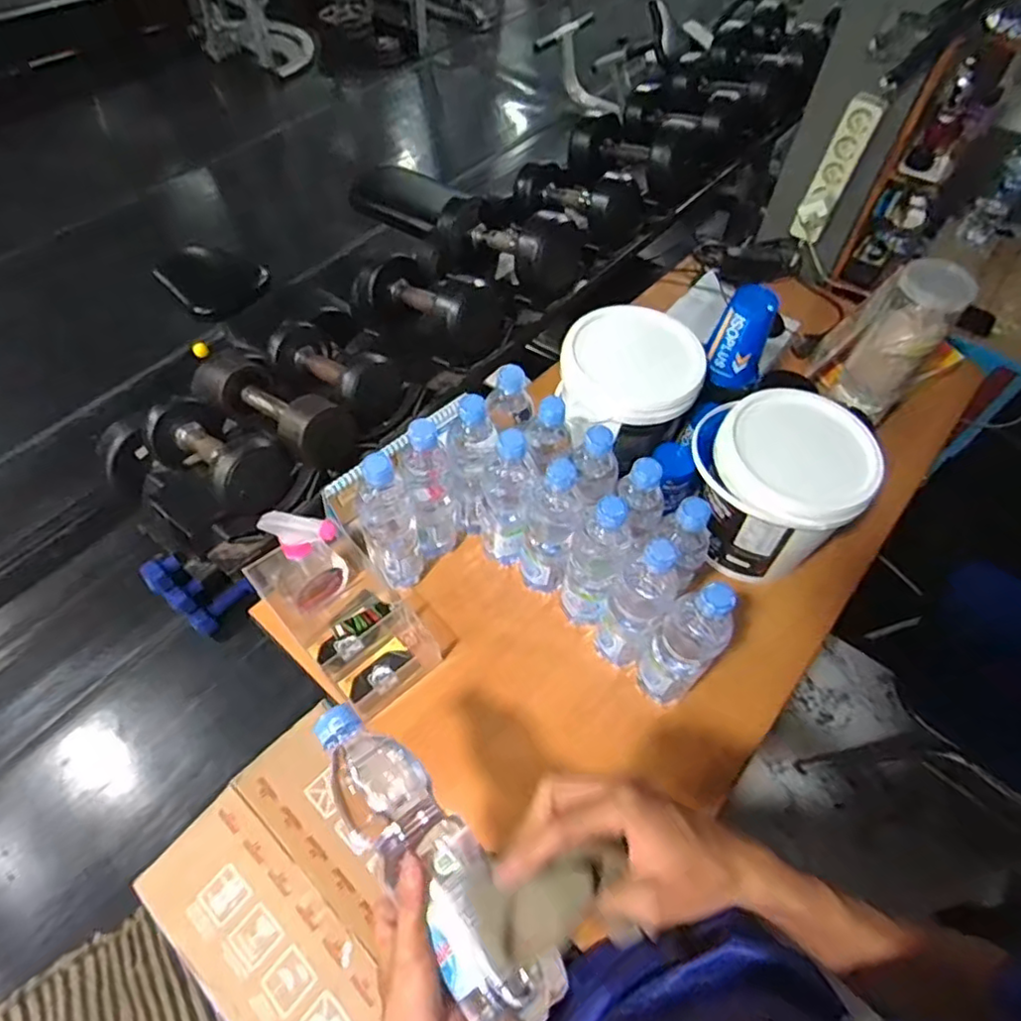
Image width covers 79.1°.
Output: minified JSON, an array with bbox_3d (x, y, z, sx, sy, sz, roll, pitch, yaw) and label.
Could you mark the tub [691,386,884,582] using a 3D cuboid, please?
[{"bbox_3d":[0.348,-0.033,0.831,0.206,0.204,0.199,1,56,-1],"label":"tub"}]

